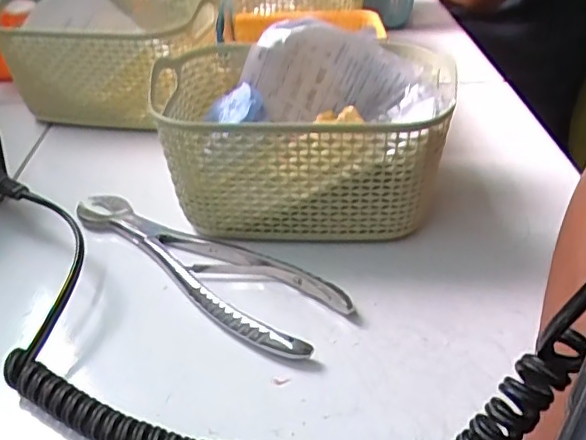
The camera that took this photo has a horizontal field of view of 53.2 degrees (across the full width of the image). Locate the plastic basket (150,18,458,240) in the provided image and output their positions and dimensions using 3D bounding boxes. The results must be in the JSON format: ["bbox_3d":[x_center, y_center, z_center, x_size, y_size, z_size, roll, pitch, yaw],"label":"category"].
[{"bbox_3d":[0.004,-0.051,0.363,0.166,0.093,0.119,3,36,6],"label":"plastic basket"}]

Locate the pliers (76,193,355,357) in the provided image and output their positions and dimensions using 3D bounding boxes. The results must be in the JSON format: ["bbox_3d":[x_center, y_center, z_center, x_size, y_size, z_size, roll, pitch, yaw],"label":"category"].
[{"bbox_3d":[-0.060,0.023,0.336,0.193,0.010,0.050,22,42,29],"label":"pliers"}]

